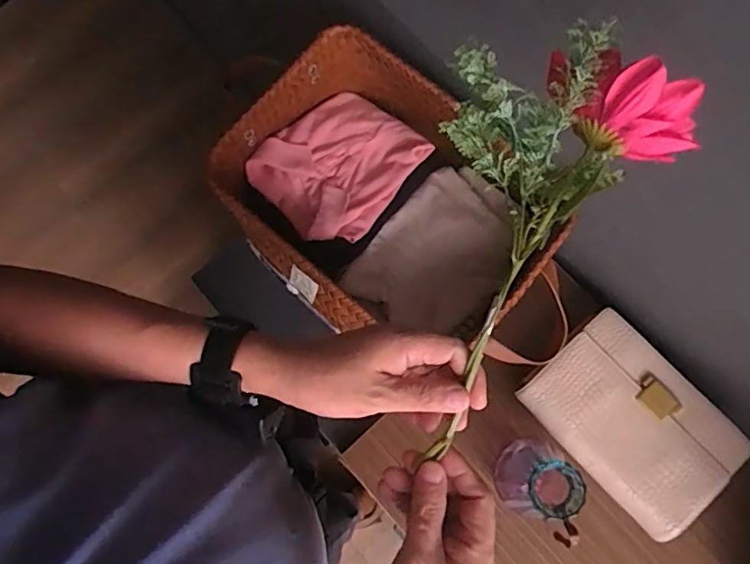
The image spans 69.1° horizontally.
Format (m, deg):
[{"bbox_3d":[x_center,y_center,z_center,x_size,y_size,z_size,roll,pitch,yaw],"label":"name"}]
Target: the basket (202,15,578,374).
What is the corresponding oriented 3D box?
[{"bbox_3d":[0.015,-0.088,0.695,0.303,0.159,0.405,-39,80,-7],"label":"basket"}]

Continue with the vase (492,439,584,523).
[{"bbox_3d":[0.191,0.230,0.641,0.086,0.139,0.079,-13,78,-2],"label":"vase"}]

